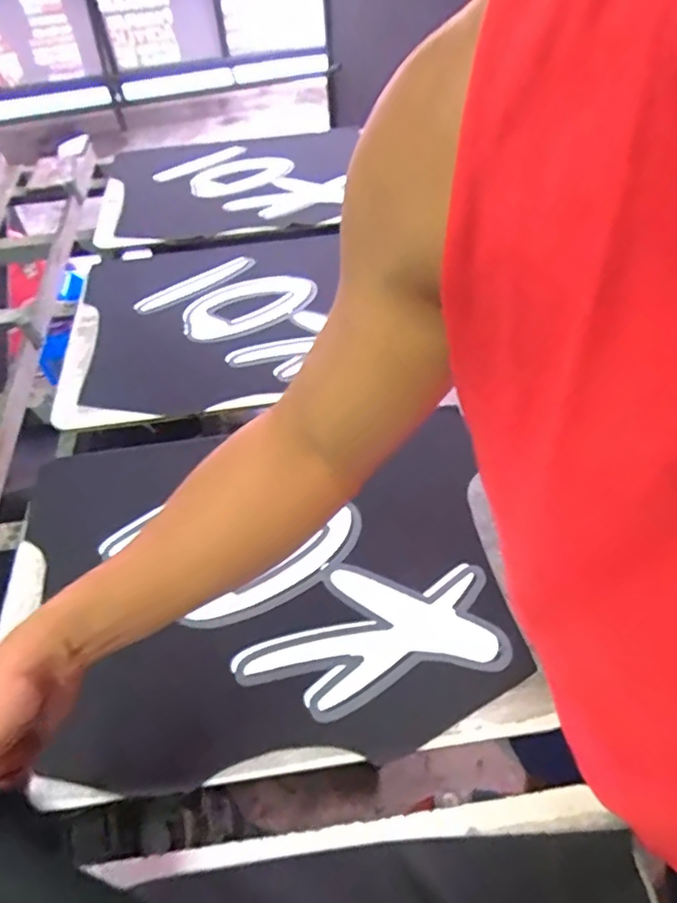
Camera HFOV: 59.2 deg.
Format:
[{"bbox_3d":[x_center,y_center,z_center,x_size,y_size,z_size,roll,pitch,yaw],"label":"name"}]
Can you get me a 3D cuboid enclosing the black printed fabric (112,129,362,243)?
[{"bbox_3d":[-0.223,-0.567,1.256,0.509,0.039,0.442,-6,50,-2],"label":"black printed fabric"}]

